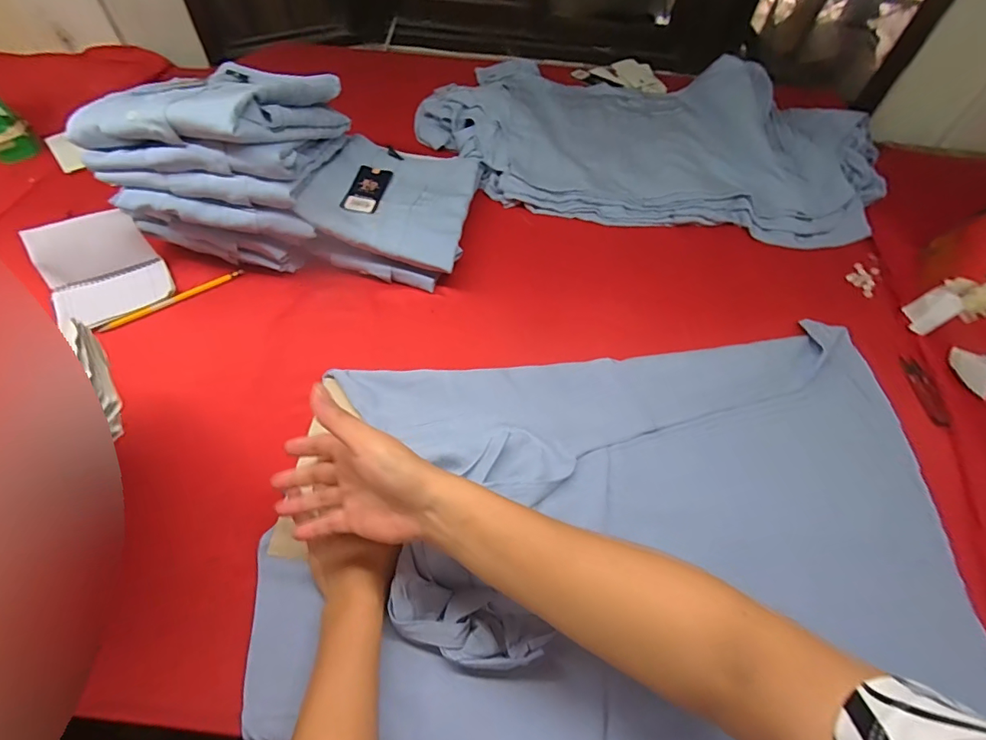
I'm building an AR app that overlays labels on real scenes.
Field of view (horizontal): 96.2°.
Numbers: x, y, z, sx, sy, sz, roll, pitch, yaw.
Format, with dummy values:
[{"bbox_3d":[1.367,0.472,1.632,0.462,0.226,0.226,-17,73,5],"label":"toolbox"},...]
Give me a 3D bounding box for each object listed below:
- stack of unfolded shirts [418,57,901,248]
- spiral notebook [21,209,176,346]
[{"bbox_3d":[0.259,-0.431,0.785,0.773,0.084,0.439,10,59,2],"label":"stack of unfolded shirts"},{"bbox_3d":[-0.509,-0.127,0.569,0.131,0.061,0.136,-26,60,-20],"label":"spiral notebook"}]

